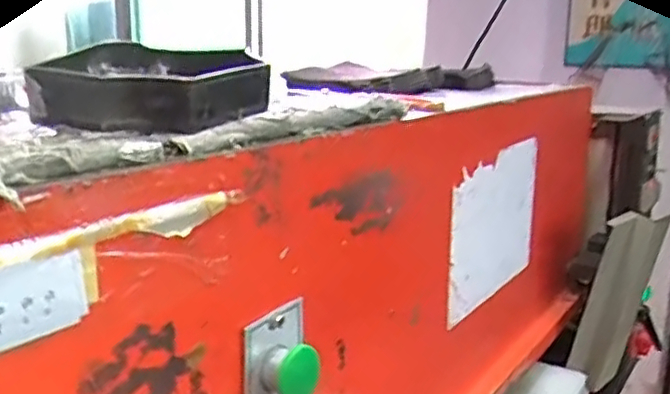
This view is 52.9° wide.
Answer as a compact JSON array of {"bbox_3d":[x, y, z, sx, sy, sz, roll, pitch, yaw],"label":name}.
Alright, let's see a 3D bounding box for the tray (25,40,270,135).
[{"bbox_3d":[-0.103,-0.066,0.405,0.127,0.042,0.110,-1,12,-3],"label":"tray"}]

